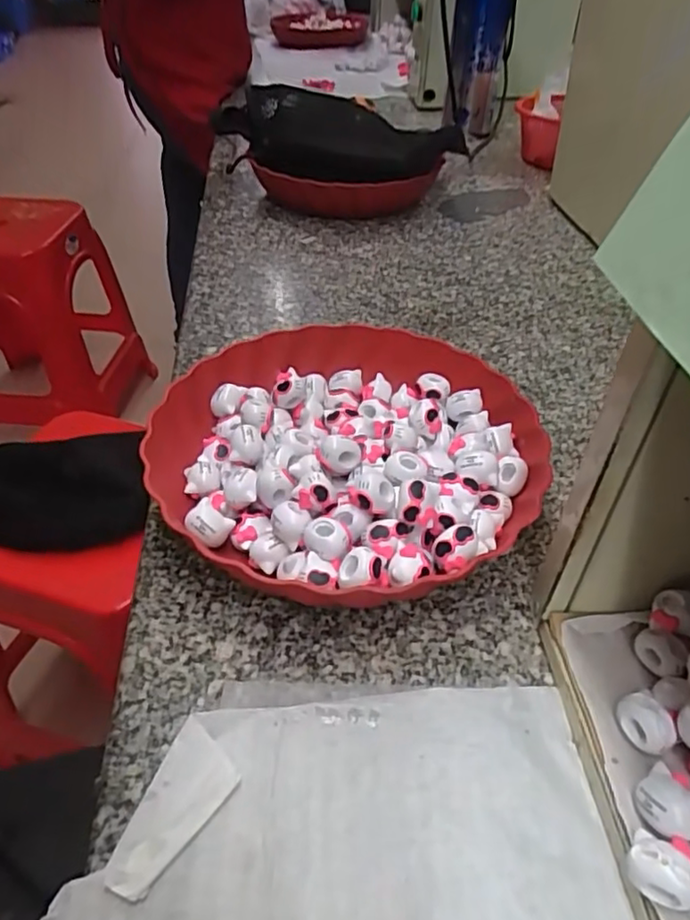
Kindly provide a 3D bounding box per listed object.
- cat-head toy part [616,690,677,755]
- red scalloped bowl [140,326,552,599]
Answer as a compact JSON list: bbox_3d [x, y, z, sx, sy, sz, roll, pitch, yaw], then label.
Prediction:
[{"bbox_3d":[0.132,0.116,0.277,0.024,0.018,0.019,31,53,33],"label":"cat-head toy part"},{"bbox_3d":[0.002,-0.007,0.410,0.238,0.052,0.243,-33,49,-28],"label":"red scalloped bowl"}]

